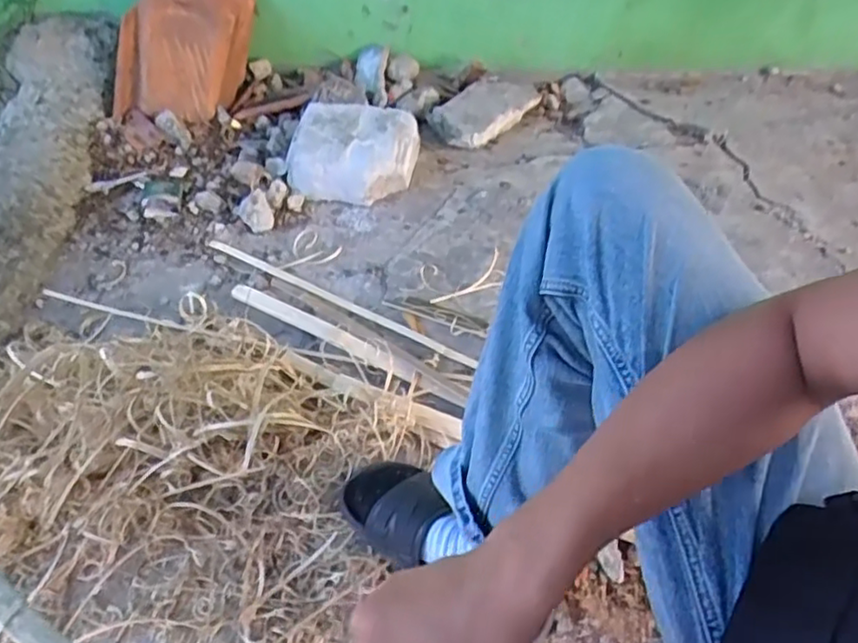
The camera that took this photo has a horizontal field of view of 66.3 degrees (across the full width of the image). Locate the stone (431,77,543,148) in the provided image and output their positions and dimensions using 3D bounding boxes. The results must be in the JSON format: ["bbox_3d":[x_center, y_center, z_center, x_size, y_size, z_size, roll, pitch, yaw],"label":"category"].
[{"bbox_3d":[0.125,-0.467,1.438,0.143,0.052,0.253,33,55,26],"label":"stone"}]

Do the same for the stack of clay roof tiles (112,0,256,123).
[{"bbox_3d":[-0.541,-0.612,1.448,0.255,0.362,0.109,14,7,-3],"label":"stack of clay roof tiles"}]

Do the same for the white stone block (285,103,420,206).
[{"bbox_3d":[-0.148,-0.344,1.315,0.244,0.093,0.205,6,48,4],"label":"white stone block"}]

